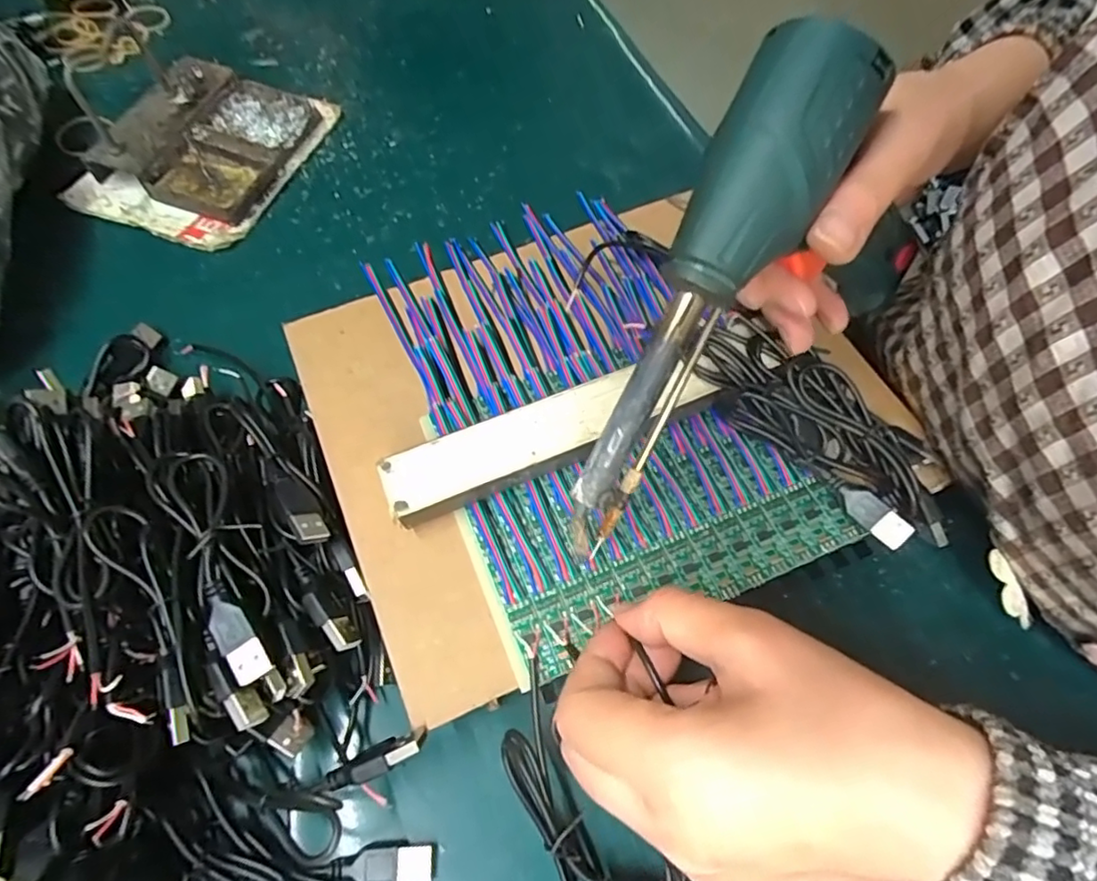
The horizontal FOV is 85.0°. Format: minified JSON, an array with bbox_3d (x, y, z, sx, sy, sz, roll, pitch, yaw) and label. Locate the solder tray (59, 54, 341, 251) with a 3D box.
[{"bbox_3d":[-0.231,-0.198,0.398,0.117,0.030,0.140,19,64,8],"label":"solder tray"}]

